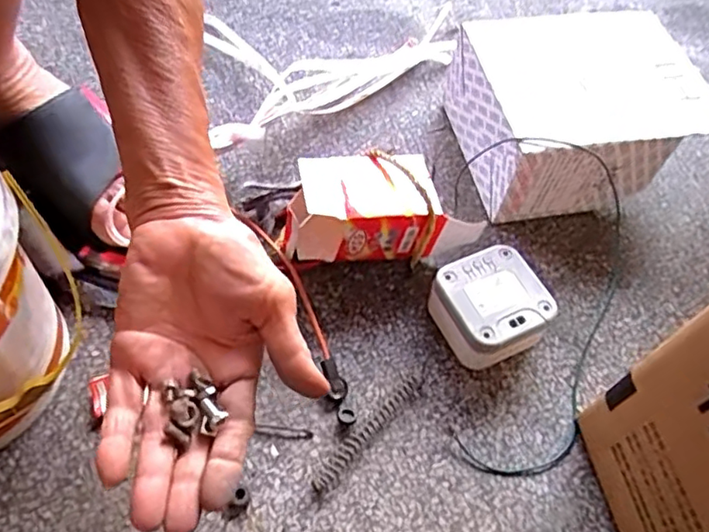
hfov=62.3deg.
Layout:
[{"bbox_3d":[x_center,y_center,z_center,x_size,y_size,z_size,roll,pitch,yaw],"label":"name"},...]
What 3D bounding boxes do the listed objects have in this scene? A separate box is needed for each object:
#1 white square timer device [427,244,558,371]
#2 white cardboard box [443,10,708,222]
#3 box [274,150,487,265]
[{"bbox_3d":[0.100,0.034,0.439,0.077,0.048,0.077,-24,63,-18],"label":"white square timer device"},{"bbox_3d":[0.195,-0.134,0.524,0.187,0.099,0.154,-7,59,-8],"label":"white cardboard box"},{"bbox_3d":[0.025,-0.044,0.465,0.150,0.073,0.064,-1,58,-5],"label":"box"}]

